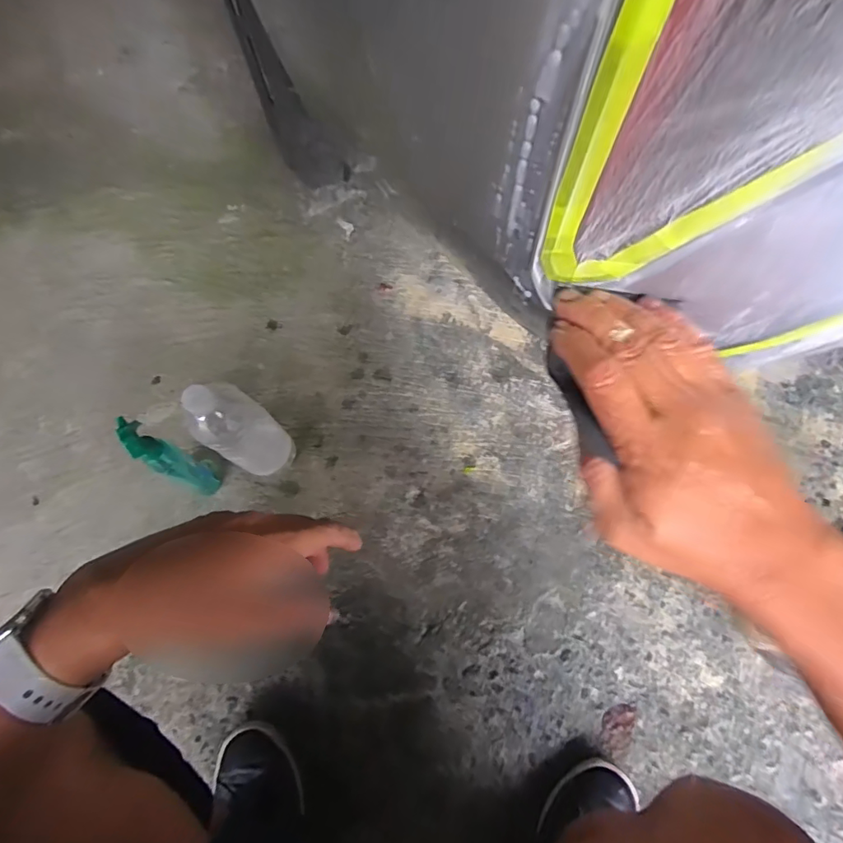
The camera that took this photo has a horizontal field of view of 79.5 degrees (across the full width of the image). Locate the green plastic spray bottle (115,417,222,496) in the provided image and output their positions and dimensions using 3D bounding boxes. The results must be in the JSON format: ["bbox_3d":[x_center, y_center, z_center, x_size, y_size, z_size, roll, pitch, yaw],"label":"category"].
[{"bbox_3d":[-0.334,0.054,0.683,0.053,0.235,0.048,20,74,8],"label":"green plastic spray bottle"}]

